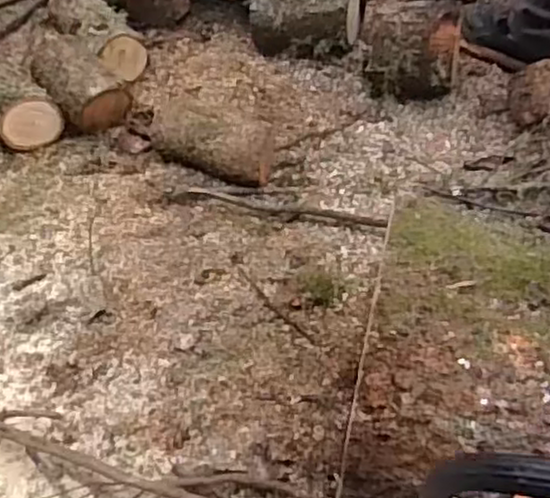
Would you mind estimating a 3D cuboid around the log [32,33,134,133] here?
[{"bbox_3d":[-0.396,-0.337,1.423,0.135,0.120,0.225,-30,60,-23],"label":"log"}]

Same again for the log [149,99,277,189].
[{"bbox_3d":[-0.111,-0.199,1.275,0.241,0.109,0.101,26,56,16],"label":"log"}]

